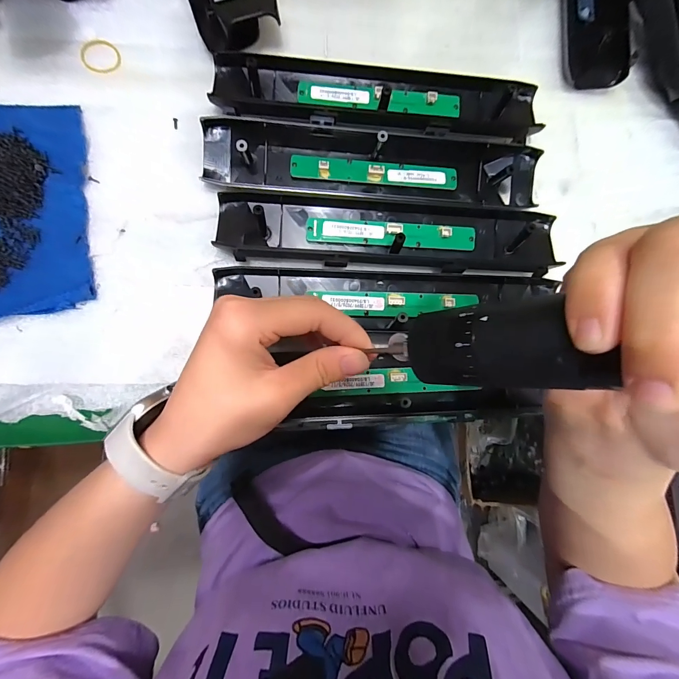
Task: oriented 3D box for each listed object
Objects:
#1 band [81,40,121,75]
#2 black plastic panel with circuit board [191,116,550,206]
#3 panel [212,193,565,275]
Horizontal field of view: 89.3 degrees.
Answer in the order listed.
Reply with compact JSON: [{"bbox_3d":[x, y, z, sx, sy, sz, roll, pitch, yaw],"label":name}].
[{"bbox_3d":[-0.197,-0.234,0.283,0.029,0.004,0.031,-39,89,-9],"label":"band"},{"bbox_3d":[0.031,-0.143,0.285,0.271,0.023,0.049,2,83,-6],"label":"black plastic panel with circuit board"},{"bbox_3d":[0.042,-0.086,0.270,0.268,0.022,0.061,2,83,-6],"label":"panel"}]

